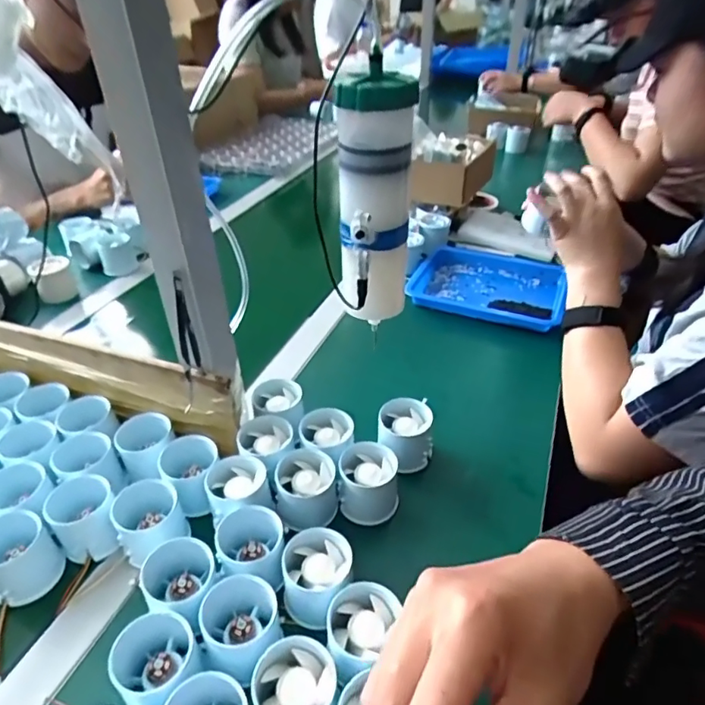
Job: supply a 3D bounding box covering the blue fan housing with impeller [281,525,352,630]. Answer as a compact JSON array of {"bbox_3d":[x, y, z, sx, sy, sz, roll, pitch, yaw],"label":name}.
[{"bbox_3d":[-0.026,0.169,0.393,0.051,0.045,0.054,-2,37,1],"label":"blue fan housing with impeller"}]

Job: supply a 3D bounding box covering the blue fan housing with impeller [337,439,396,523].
[{"bbox_3d":[0.014,0.118,0.466,0.052,0.050,0.055,0,37,3],"label":"blue fan housing with impeller"}]

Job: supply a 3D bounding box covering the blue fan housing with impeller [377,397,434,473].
[{"bbox_3d":[0.052,0.080,0.509,0.053,0.047,0.056,1,37,5],"label":"blue fan housing with impeller"}]

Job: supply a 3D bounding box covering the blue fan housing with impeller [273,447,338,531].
[{"bbox_3d":[-0.040,0.122,0.462,0.054,0.055,0.058,-6,37,-4],"label":"blue fan housing with impeller"}]

